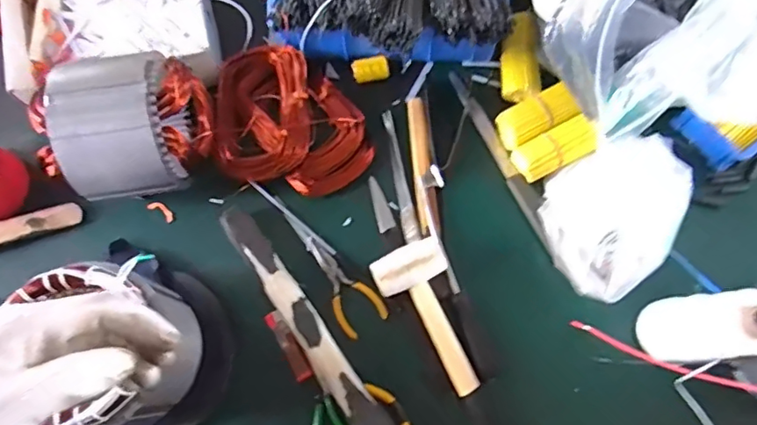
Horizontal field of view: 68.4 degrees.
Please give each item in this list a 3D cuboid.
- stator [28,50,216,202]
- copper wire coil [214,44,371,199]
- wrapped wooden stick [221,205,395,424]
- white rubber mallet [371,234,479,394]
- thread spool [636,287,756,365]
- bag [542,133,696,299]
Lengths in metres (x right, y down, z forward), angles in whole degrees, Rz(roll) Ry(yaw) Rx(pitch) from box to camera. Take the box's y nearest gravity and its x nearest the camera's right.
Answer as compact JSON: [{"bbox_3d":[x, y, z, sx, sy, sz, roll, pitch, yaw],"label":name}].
[{"bbox_3d":[-0.287,-0.095,0.625,0.164,0.126,0.152,-2,75,0],"label":"stator"},{"bbox_3d":[-0.123,-0.111,0.705,0.178,0.054,0.211,-32,76,-7],"label":"copper wire coil"},{"bbox_3d":[-0.085,0.124,0.626,0.043,0.047,0.325,-35,77,-8],"label":"wrapped wooden stick"},{"bbox_3d":[0.062,0.119,0.622,0.083,0.052,0.174,-26,76,-6],"label":"white rubber mallet"},{"bbox_3d":[0.322,0.115,0.552,0.062,0.148,0.064,0,75,1],"label":"thread spool"},{"bbox_3d":[0.267,0.003,0.643,0.175,0.075,0.146,-42,78,-10],"label":"bag"}]

